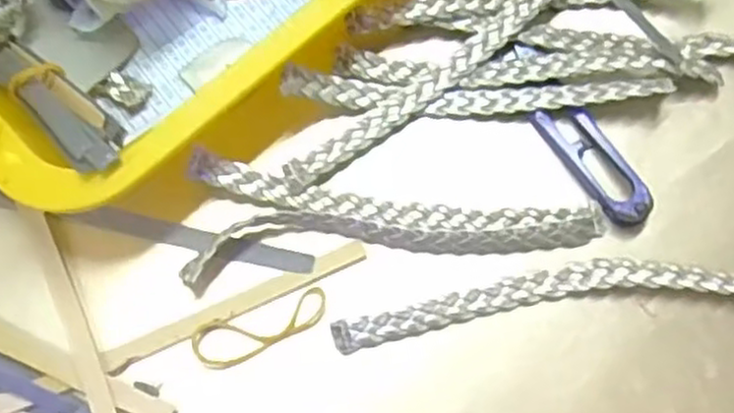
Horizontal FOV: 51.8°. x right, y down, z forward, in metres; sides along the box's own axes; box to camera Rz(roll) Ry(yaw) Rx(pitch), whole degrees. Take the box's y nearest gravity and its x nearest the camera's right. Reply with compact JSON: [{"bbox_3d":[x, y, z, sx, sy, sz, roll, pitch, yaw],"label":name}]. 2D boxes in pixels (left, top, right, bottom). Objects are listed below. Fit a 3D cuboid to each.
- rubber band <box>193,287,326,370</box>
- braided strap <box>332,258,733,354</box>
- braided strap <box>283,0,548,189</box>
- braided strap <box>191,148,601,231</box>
[{"bbox_3d":[-0.041,0.048,0.297,0.054,0.004,0.020,-17,73,-8],"label":"rubber band"},{"bbox_3d":[0.071,0.036,0.303,0.167,0.007,0.023,-7,72,-5],"label":"braided strap"},{"bbox_3d":[0.036,-0.064,0.327,0.173,0.017,0.015,-39,77,-14],"label":"braided strap"},{"bbox_3d":[0.011,-0.001,0.309,0.164,0.012,0.019,7,71,0],"label":"braided strap"}]

